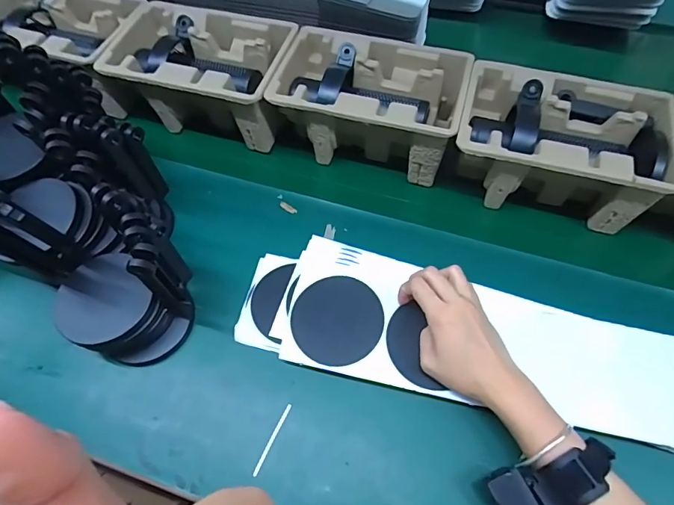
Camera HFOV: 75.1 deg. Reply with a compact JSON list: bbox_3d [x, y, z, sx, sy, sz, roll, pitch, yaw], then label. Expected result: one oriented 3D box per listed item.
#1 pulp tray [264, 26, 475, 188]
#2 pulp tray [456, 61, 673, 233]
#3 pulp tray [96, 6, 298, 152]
[{"bbox_3d":[0.044,-0.188,0.562,0.224,0.099,0.144,14,61,10],"label":"pulp tray"},{"bbox_3d":[0.256,-0.124,0.521,0.223,0.099,0.146,14,61,10],"label":"pulp tray"},{"bbox_3d":[-0.175,-0.237,0.595,0.229,0.097,0.152,14,61,11],"label":"pulp tray"}]

